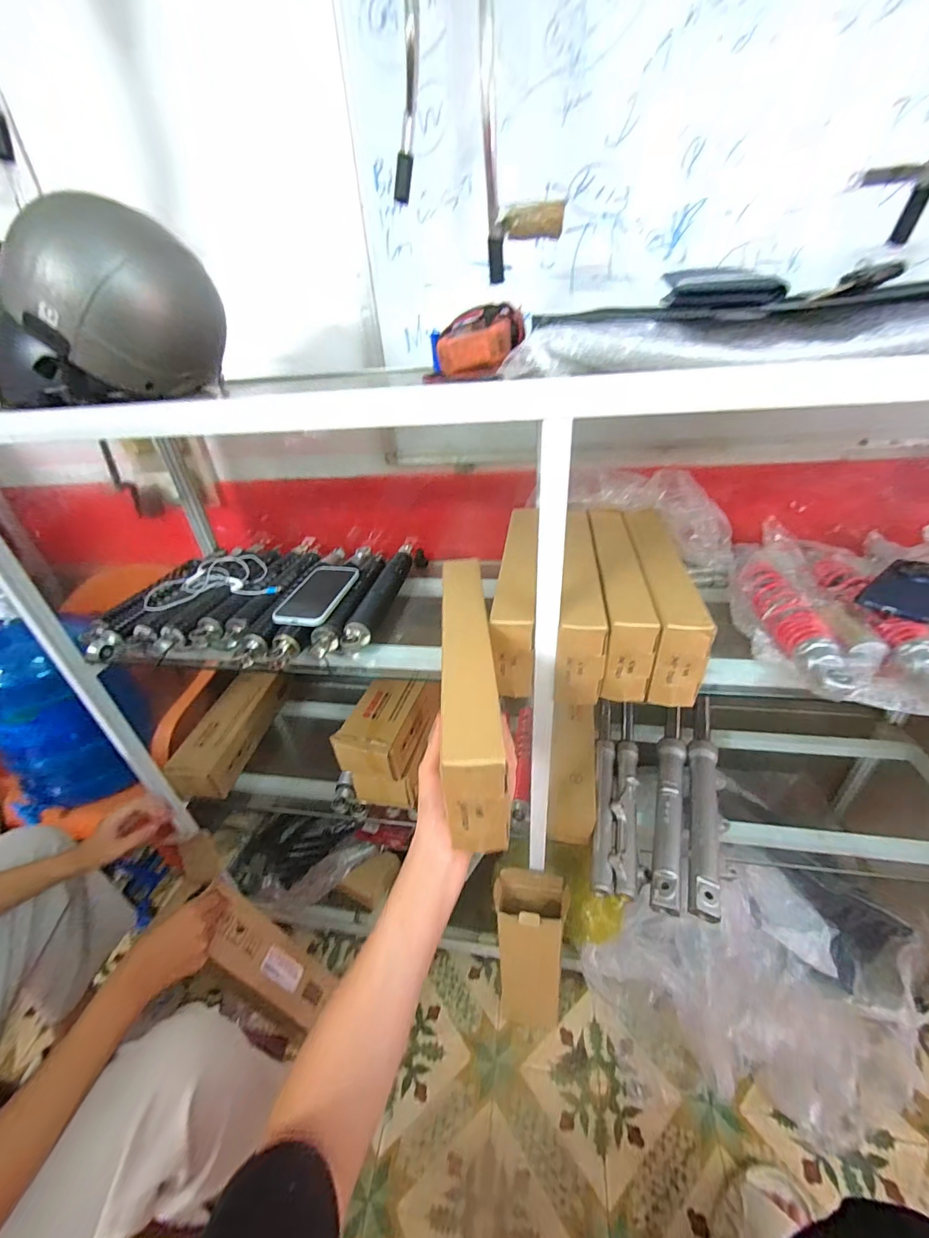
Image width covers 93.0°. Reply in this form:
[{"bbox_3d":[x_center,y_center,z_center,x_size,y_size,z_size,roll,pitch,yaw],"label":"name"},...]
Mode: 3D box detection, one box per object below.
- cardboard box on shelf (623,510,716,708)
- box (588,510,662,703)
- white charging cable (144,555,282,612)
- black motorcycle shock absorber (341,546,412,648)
[{"bbox_3d":[0.276,-0.040,0.642,0.057,0.111,0.352,3,33,10],"label":"cardboard box on shelf"},{"bbox_3d":[0.221,-0.046,0.650,0.055,0.117,0.350,3,33,10],"label":"box"},{"bbox_3d":[-0.450,-0.073,0.801,0.220,0.024,0.152,-10,33,-8],"label":"white charging cable"},{"bbox_3d":[-0.139,-0.043,0.770,0.038,0.043,0.323,3,34,11],"label":"black motorcycle shock absorber"}]

